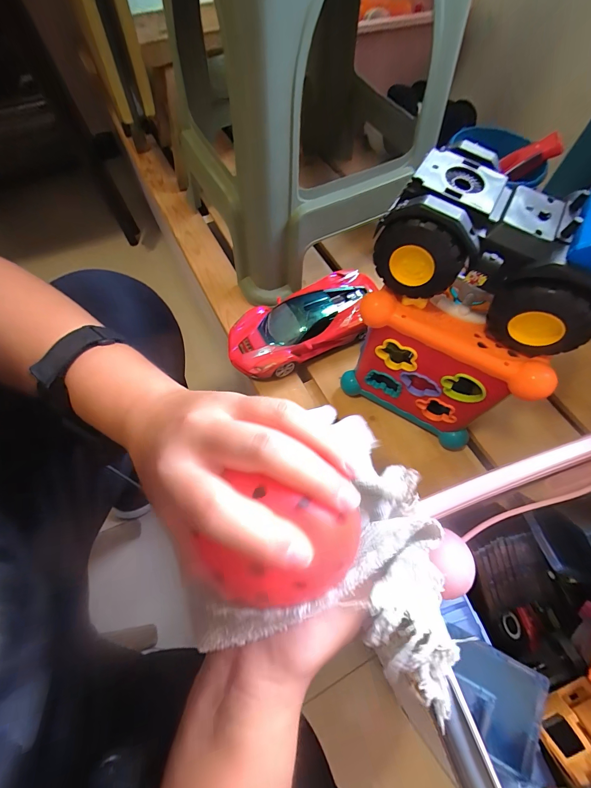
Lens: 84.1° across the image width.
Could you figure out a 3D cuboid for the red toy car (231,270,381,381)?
[{"bbox_3d":[0.014,-0.115,0.545,0.259,0.057,0.122,-28,68,-12],"label":"red toy car"}]

